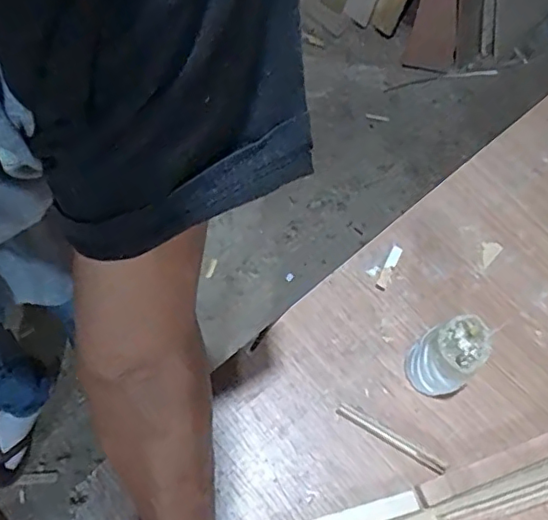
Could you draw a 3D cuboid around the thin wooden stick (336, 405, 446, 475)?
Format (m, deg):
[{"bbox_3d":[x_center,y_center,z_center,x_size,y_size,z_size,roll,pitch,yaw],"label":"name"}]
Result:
[{"bbox_3d":[0.122,0.189,0.598,0.122,0.006,0.013,30,67,10],"label":"thin wooden stick"}]

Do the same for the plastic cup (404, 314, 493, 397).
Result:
[{"bbox_3d":[0.179,0.099,0.584,0.062,0.109,0.059,1,65,-3],"label":"plastic cup"}]

